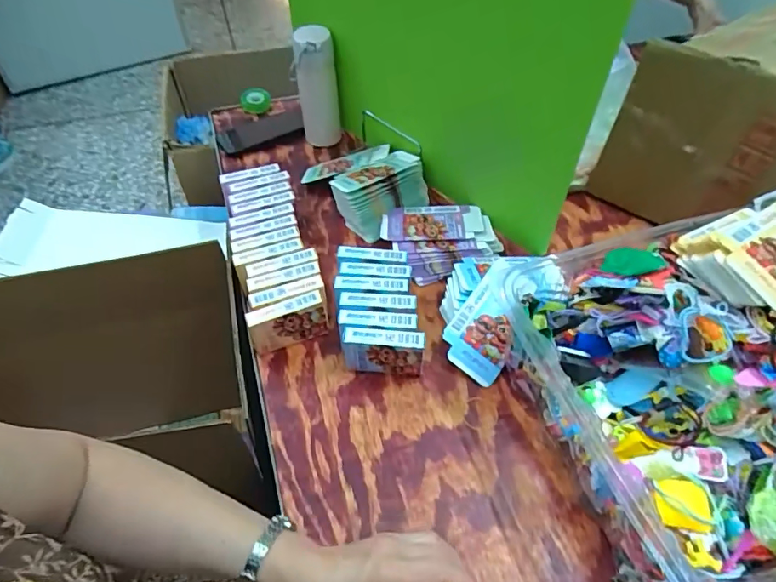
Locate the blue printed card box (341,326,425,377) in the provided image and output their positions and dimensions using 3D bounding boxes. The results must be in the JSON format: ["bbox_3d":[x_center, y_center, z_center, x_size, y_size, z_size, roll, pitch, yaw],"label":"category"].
[{"bbox_3d":[-0.006,0.075,0.580,0.092,0.067,0.025,4,50,2],"label":"blue printed card box"}]

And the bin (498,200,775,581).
[{"bbox_3d":[0.359,0.086,0.491,0.400,0.203,0.353,-13,50,-11],"label":"bin"}]

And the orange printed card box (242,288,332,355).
[{"bbox_3d":[-0.124,0.041,0.608,0.092,0.070,0.022,-15,52,-14],"label":"orange printed card box"}]

